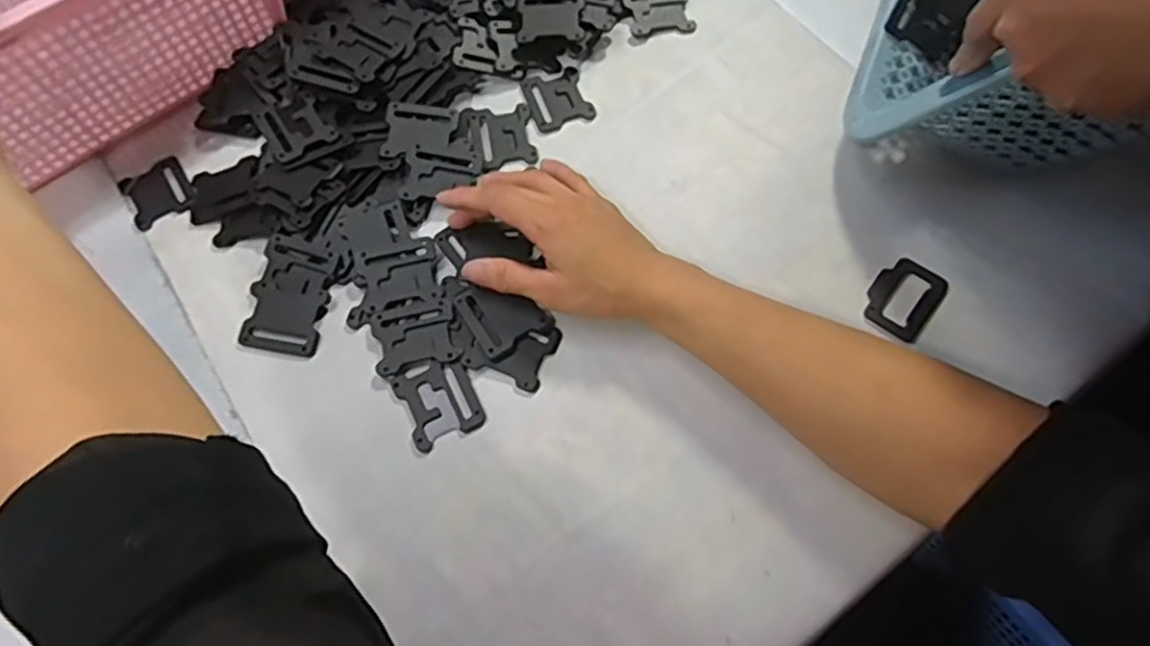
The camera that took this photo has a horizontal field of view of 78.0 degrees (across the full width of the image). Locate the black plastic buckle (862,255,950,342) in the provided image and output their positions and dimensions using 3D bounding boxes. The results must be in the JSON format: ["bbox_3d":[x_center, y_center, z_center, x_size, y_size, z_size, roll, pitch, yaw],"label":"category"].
[{"bbox_3d":[0.199,-0.016,0.431,0.038,0.004,0.054,35,71,18],"label":"black plastic buckle"}]

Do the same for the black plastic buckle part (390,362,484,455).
[{"bbox_3d":[-0.081,0.045,0.416,0.042,0.004,0.050,-24,65,-8],"label":"black plastic buckle part"}]

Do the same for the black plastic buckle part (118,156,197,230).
[{"bbox_3d":[-0.292,-0.093,0.495,0.043,0.004,0.051,-34,67,-12],"label":"black plastic buckle part"}]

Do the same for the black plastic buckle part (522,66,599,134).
[{"bbox_3d":[-0.013,-0.163,0.515,0.042,0.004,0.052,-19,65,-6],"label":"black plastic buckle part"}]

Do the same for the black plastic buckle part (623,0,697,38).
[{"bbox_3d":[0.065,-0.240,0.544,0.049,0.010,0.042,-13,64,-3],"label":"black plastic buckle part"}]

